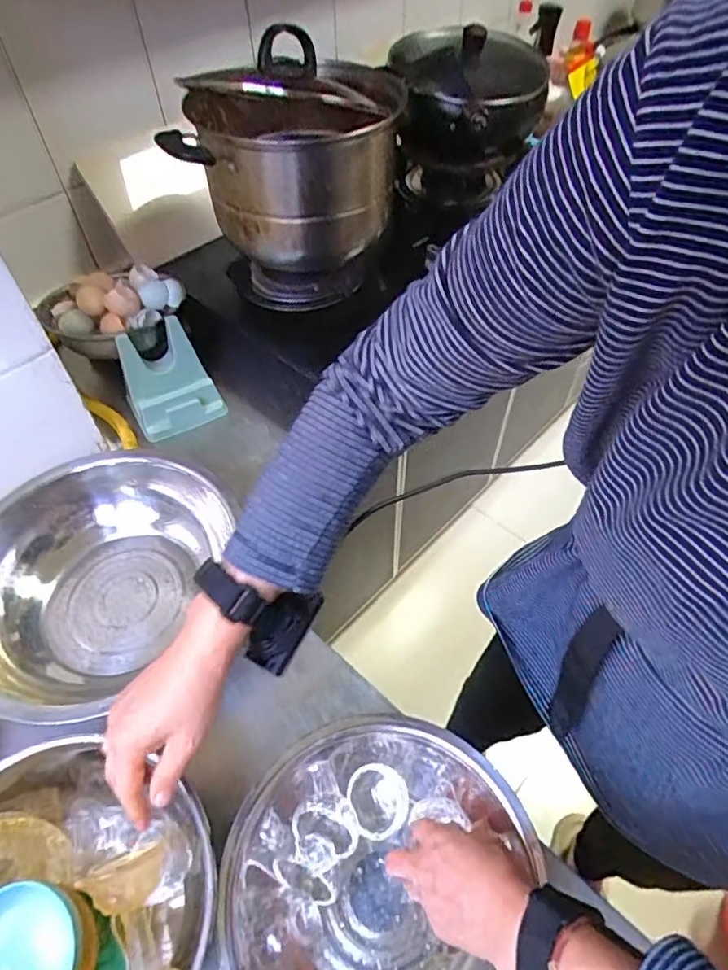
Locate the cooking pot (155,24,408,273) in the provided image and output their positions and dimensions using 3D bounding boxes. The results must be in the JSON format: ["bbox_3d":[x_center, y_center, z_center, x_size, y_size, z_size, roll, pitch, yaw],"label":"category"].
[{"bbox_3d":[-0.081,-0.437,0.736,0.236,0.229,0.259,5,52,5],"label":"cooking pot"}]

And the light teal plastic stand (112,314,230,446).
[{"bbox_3d":[-0.272,-0.142,0.789,0.117,0.114,0.103,-26,56,-18],"label":"light teal plastic stand"}]

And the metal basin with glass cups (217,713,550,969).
[{"bbox_3d":[0.008,0.318,0.448,0.222,0.071,0.243,0,52,1],"label":"metal basin with glass cups"}]

